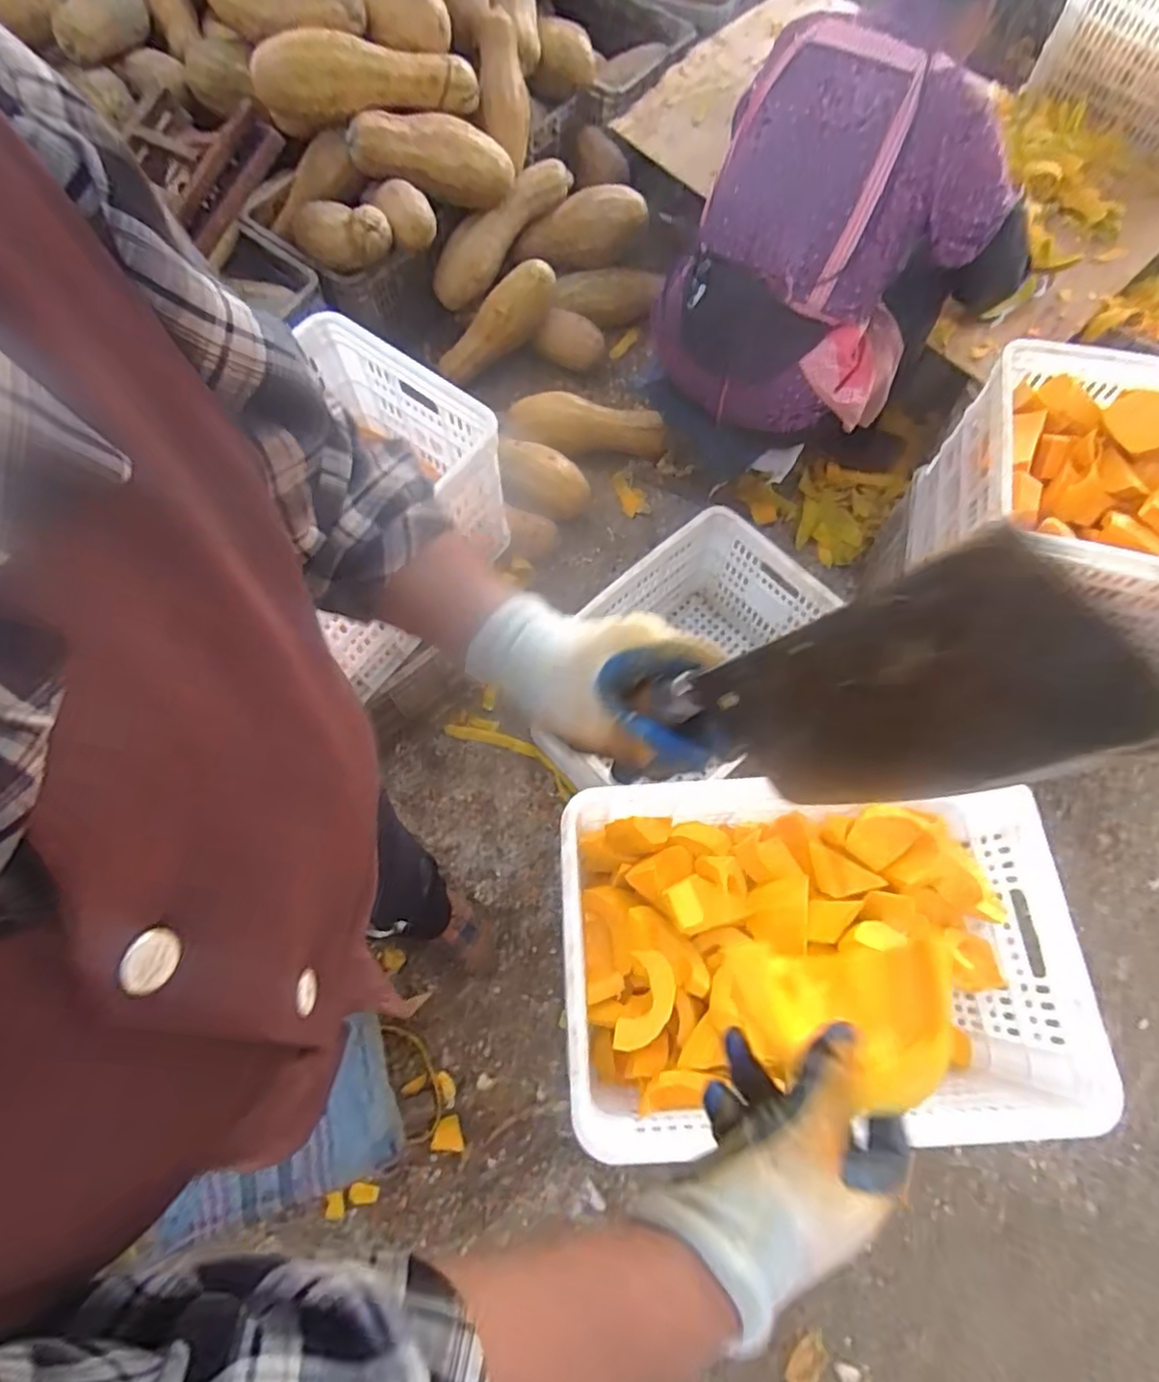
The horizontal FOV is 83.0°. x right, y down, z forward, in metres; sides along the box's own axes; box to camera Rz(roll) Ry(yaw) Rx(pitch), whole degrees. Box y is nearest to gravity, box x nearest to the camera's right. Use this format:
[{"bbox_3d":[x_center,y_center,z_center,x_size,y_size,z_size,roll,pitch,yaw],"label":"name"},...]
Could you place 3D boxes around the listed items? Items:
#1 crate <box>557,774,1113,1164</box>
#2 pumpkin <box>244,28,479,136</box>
[{"bbox_3d":[0.254,0.307,0.792,0.548,0.247,0.364,-1,70,1],"label":"crate"},{"bbox_3d":[-0.428,-1.238,1.335,0.436,0.129,0.130,-14,70,-4],"label":"pumpkin"}]

